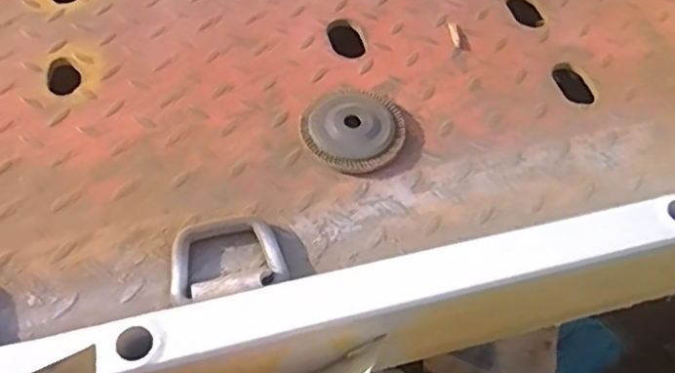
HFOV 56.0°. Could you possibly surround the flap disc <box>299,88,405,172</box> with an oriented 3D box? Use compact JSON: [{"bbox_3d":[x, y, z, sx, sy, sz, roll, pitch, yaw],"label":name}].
[{"bbox_3d":[0.016,-0.051,0.561,0.090,0.017,0.084,1,55,-2],"label":"flap disc"}]

